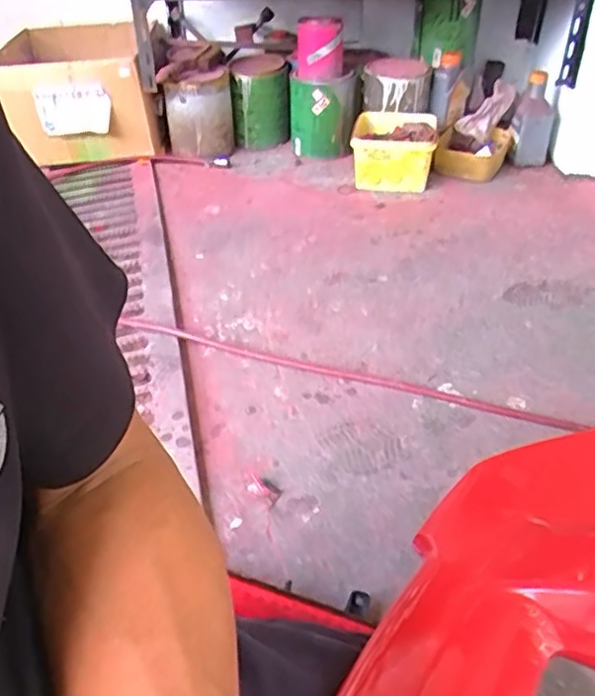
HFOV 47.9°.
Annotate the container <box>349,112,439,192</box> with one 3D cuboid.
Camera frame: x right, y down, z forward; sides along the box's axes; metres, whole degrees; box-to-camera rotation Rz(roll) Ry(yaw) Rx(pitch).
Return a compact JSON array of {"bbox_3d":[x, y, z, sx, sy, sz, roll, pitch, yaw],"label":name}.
[{"bbox_3d":[0.228,-0.475,1.615,0.203,0.113,0.211,6,40,9],"label":"container"}]

